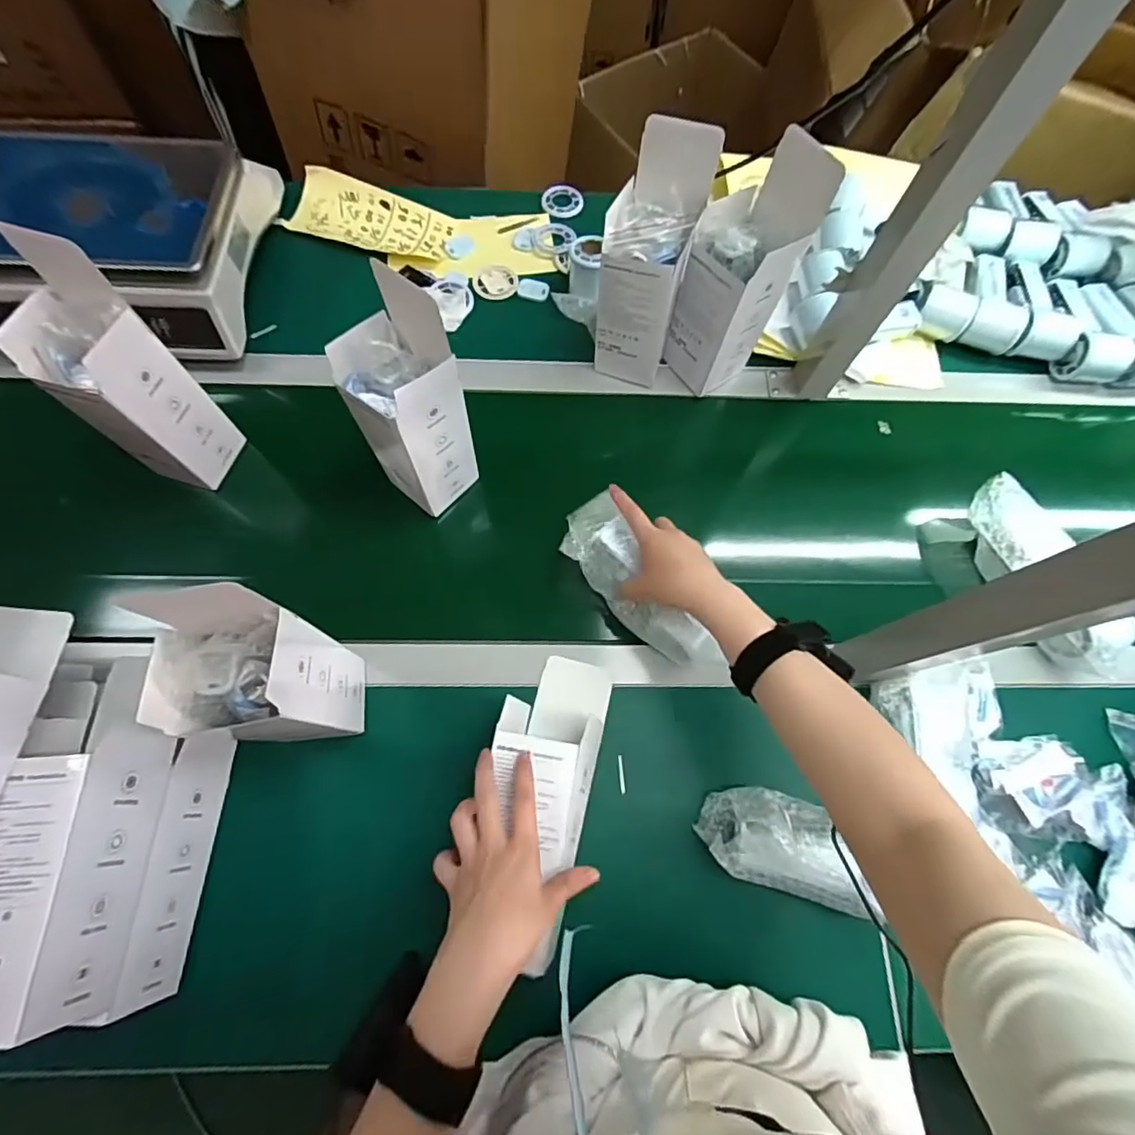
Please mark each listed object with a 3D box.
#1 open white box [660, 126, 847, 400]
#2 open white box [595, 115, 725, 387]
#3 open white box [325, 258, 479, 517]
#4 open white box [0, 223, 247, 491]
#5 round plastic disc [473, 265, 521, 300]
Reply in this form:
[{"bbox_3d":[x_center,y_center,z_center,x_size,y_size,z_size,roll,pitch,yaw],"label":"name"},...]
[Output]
[{"bbox_3d":[0.173,-0.291,0.565,0.081,0.231,0.082,-34,75,-13],"label":"open white box"},{"bbox_3d":[0.080,-0.303,0.566,0.082,0.228,0.085,19,71,5],"label":"open white box"},{"bbox_3d":[-0.147,-0.144,0.511,0.080,0.213,0.084,-39,76,-14],"label":"open white box"},{"bbox_3d":[-0.405,-0.168,0.500,0.079,0.232,0.080,18,71,5],"label":"open white box"},{"bbox_3d":[-0.092,-0.368,0.707,0.056,0.004,0.059,1,70,-2],"label":"round plastic disc"}]

